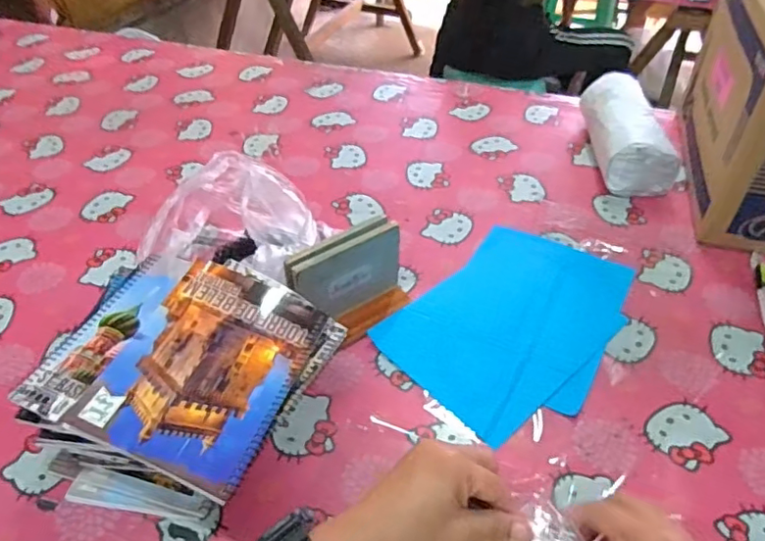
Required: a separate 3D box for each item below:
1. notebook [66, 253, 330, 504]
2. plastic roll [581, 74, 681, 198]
[{"bbox_3d":[-0.152,0.086,0.514,0.147,0.017,0.198,26,50,4],"label":"notebook"},{"bbox_3d":[0.413,-0.246,0.987,0.101,0.089,0.257,0,45,0],"label":"plastic roll"}]

